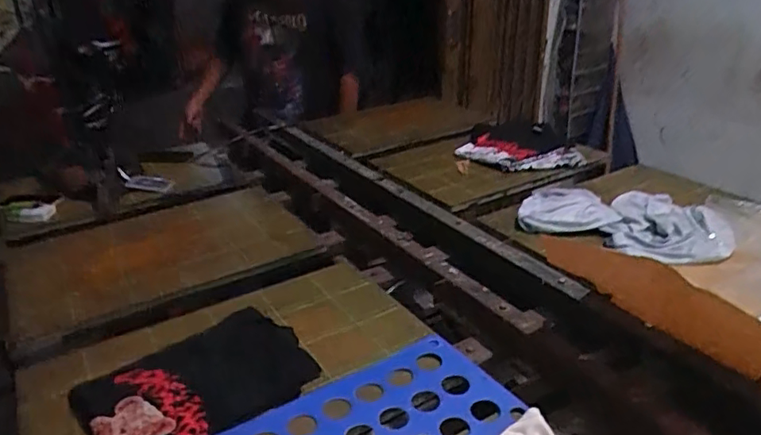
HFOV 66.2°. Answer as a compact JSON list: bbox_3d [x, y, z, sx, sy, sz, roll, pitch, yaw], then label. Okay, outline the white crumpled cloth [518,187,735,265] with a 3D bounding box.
[{"bbox_3d":[0.502,0.007,1.220,0.402,0.051,0.244,11,29,29],"label":"white crumpled cloth"}]

